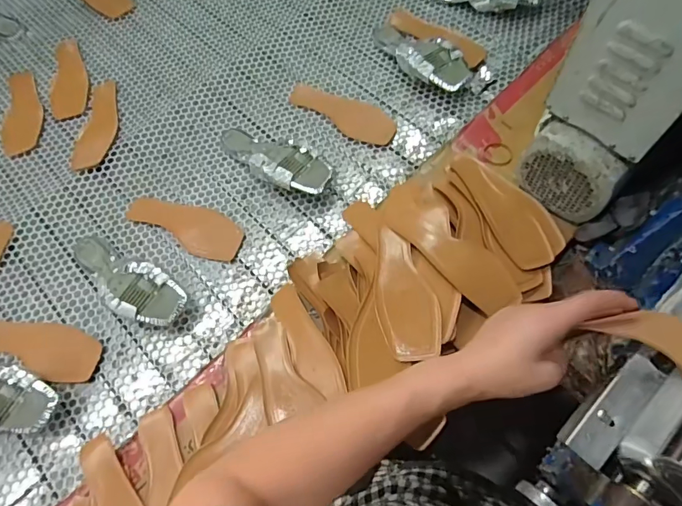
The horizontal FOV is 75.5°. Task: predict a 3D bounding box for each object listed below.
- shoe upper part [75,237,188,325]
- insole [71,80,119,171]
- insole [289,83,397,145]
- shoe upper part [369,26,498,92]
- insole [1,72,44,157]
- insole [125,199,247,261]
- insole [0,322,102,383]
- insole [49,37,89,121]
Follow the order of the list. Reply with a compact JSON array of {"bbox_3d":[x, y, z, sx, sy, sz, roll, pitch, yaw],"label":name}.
[{"bbox_3d":[-0.341,0.039,0.676,0.229,0.065,0.077,28,71,13],"label":"shoe upper part"},{"bbox_3d":[-0.455,-0.244,0.830,0.071,0.004,0.201,2,68,3],"label":"insole"},{"bbox_3d":[0.001,-0.262,0.814,0.211,0.008,0.084,28,71,13],"label":"insole"},{"bbox_3d":[0.151,-0.367,0.817,0.253,0.053,0.099,37,74,15],"label":"shoe upper part"},{"bbox_3d":[-0.616,-0.279,0.854,0.075,0.004,0.205,-10,68,-2],"label":"insole"},{"bbox_3d":[-0.263,-0.047,0.744,0.211,0.007,0.080,20,70,10],"label":"insole"},{"bbox_3d":[-0.462,0.138,0.668,0.211,0.017,0.075,17,69,9],"label":"insole"},{"bbox_3d":[-0.541,-0.352,0.880,0.072,0.004,0.201,-8,68,-1],"label":"insole"}]

